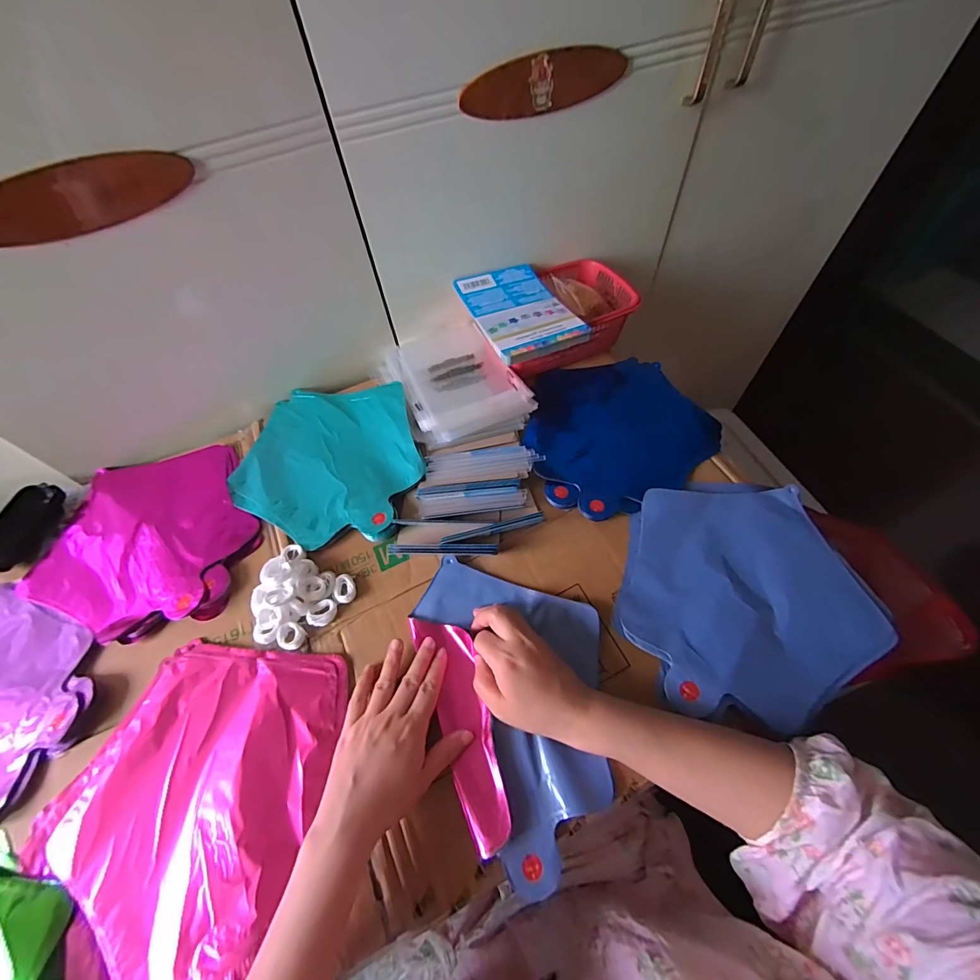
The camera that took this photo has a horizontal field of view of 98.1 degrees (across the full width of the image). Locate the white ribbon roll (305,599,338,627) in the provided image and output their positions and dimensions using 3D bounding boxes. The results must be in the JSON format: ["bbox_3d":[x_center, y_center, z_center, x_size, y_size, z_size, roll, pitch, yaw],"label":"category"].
[{"bbox_3d":[-0.169,0.124,0.428,0.022,0.010,0.030,35,66,22],"label":"white ribbon roll"}]

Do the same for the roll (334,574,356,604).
[{"bbox_3d":[-0.150,0.102,0.441,0.019,0.009,0.031,-16,58,-7],"label":"roll"}]

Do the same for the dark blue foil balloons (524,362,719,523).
[{"bbox_3d":[0.153,-0.086,0.537,0.229,0.012,0.232,-18,59,-8],"label":"dark blue foil balloons"}]

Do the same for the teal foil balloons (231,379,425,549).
[{"bbox_3d":[-0.197,-0.042,0.528,0.226,0.021,0.229,0,58,3],"label":"teal foil balloons"}]

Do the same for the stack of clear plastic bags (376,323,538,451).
[{"bbox_3d":[-0.053,-0.150,0.578,0.151,0.029,0.212,-24,60,-11],"label":"stack of clear plastic bags"}]

